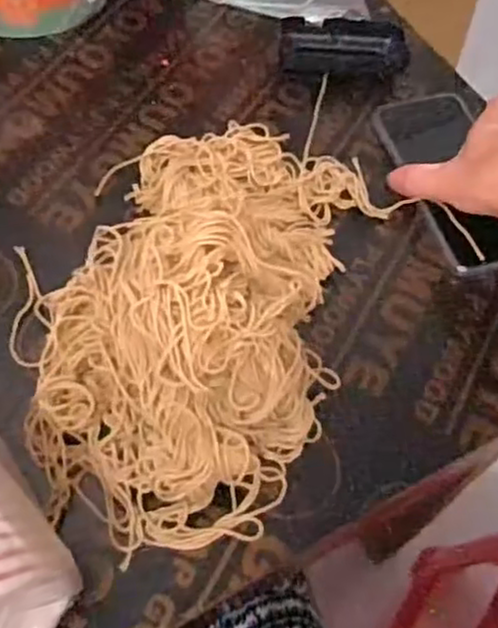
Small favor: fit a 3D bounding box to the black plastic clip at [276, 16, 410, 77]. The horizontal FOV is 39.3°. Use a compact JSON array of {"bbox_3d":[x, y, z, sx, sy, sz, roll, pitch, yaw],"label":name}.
[{"bbox_3d":[0.082,-0.238,0.609,0.110,0.028,0.056,-2,60,-6],"label":"black plastic clip"}]

